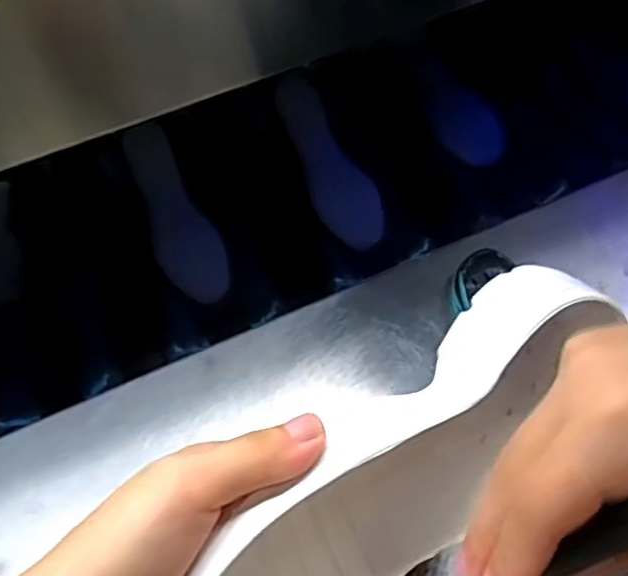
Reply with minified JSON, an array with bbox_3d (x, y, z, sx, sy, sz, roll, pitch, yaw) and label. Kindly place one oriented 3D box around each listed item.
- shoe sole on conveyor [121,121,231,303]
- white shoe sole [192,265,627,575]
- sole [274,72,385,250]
[{"bbox_3d":[-0.157,-0.083,0.720,0.073,0.020,0.211,-23,83,-11],"label":"shoe sole on conveyor"},{"bbox_3d":[0.041,0.079,0.260,0.241,0.090,0.045,-33,27,-26],"label":"white shoe sole"},{"bbox_3d":[0.016,-0.149,0.759,0.067,0.023,0.217,-25,83,-11],"label":"sole"}]

